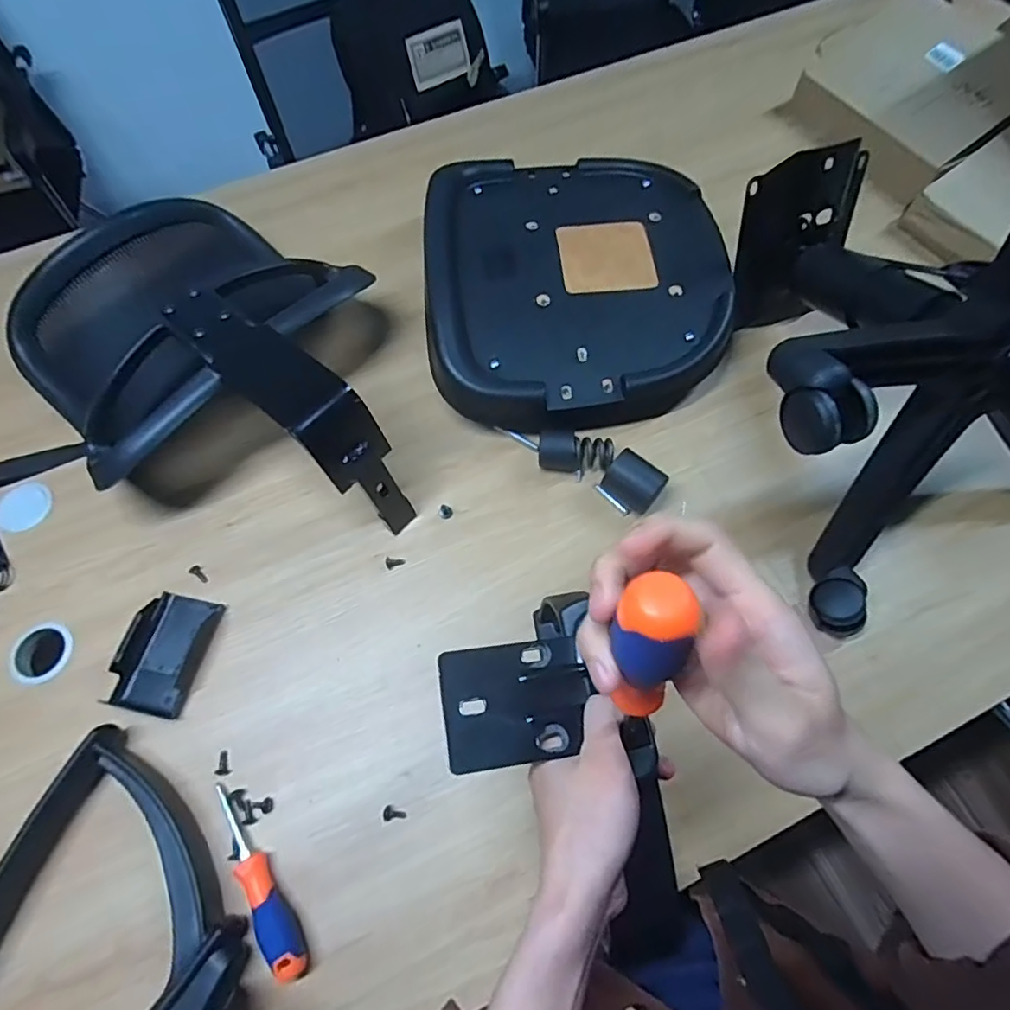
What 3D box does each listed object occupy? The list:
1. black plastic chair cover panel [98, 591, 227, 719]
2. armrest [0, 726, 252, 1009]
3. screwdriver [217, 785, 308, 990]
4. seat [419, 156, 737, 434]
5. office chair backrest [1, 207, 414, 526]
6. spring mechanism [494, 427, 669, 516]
[{"bbox_3d":[-0.375,0.162,0.629,0.082,0.027,0.127,10,66,7],"label":"black plastic chair cover panel"},{"bbox_3d":[-0.362,0.400,0.505,0.252,0.048,0.292,22,68,12],"label":"armrest"},{"bbox_3d":[-0.234,0.348,0.533,0.029,0.033,0.180,-31,68,-12],"label":"screwdriver"},{"bbox_3d":[0.093,-0.312,0.794,0.404,0.106,0.465,-5,65,0],"label":"seat"},{"bbox_3d":[-0.345,-0.182,0.705,0.567,0.183,0.383,39,72,18],"label":"office chair backrest"},{"bbox_3d":[0.096,-0.062,0.707,0.211,0.053,0.061,31,70,15],"label":"spring mechanism"}]

